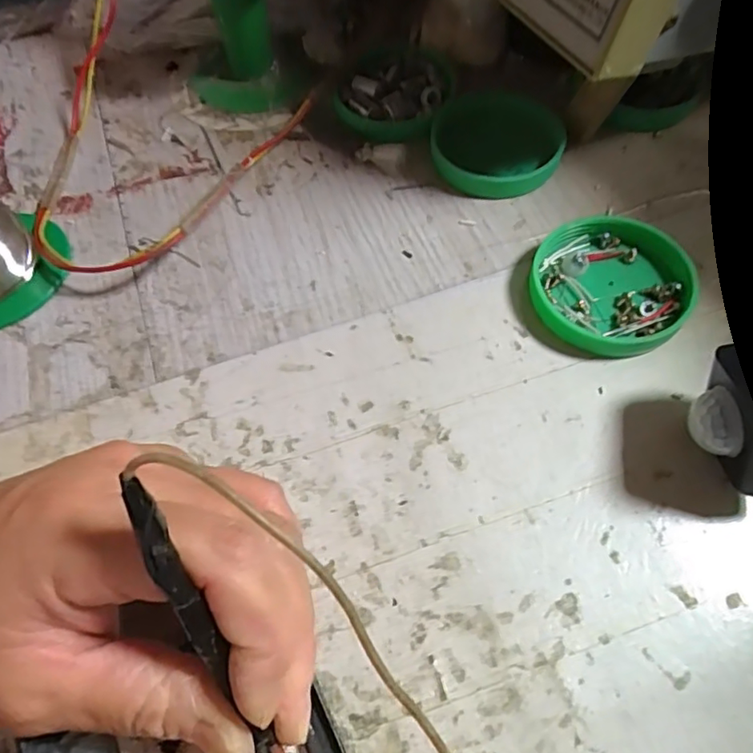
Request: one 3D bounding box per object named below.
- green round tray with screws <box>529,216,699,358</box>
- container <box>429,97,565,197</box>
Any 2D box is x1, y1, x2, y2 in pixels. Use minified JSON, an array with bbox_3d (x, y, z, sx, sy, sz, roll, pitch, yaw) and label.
[{"bbox_3d":[0.099,-0.040,0.240,0.064,0.015,0.061,-1,62,2],"label":"green round tray with screws"},{"bbox_3d":[0.059,-0.115,0.281,0.063,0.018,0.058,13,63,9],"label":"container"}]

